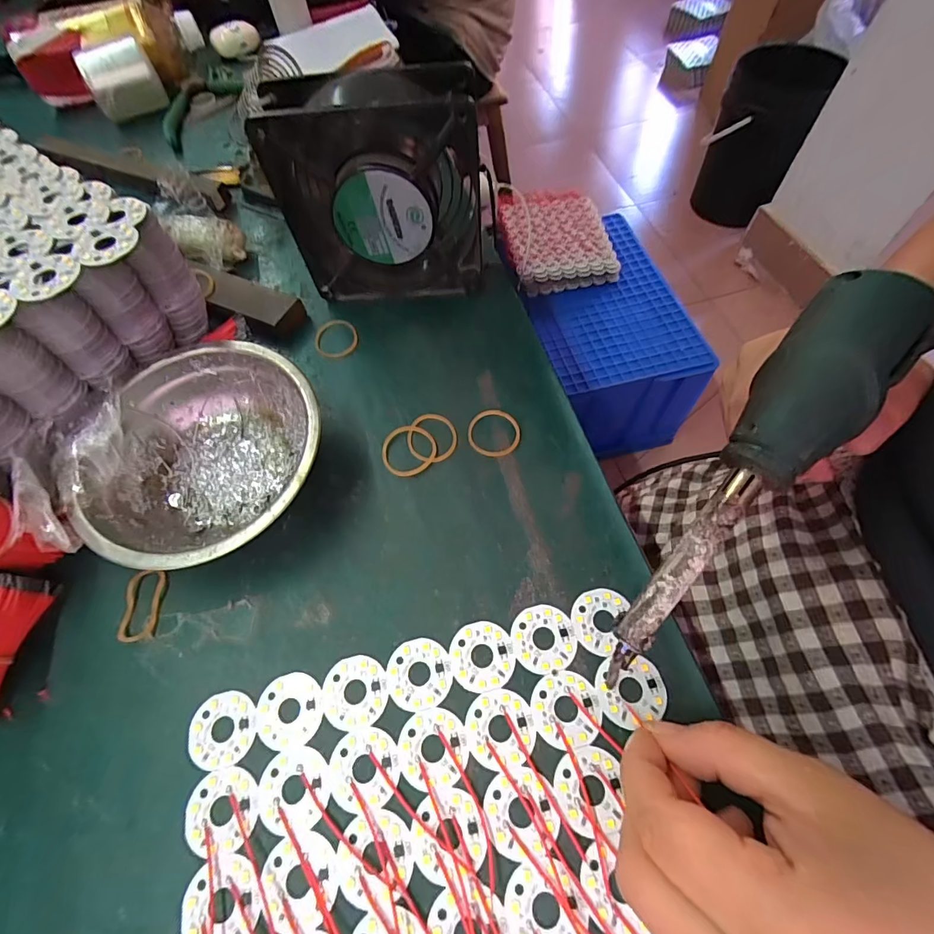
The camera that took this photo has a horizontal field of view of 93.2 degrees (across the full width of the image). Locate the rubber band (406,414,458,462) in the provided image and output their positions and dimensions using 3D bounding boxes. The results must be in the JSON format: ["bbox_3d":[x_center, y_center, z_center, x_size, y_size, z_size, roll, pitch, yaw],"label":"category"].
[{"bbox_3d":[-0.021,-0.019,0.267,0.030,0.004,0.034,-9,63,-1],"label":"rubber band"}]

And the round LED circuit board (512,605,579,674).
[{"bbox_3d":[0.037,0.082,0.212,0.030,0.004,0.030,-1,63,3],"label":"round LED circuit board"}]

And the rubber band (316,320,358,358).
[{"bbox_3d":[-0.093,-0.091,0.312,0.030,0.005,0.034,-27,62,-3],"label":"rubber band"}]

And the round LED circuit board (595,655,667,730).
[{"bbox_3d":[0.075,0.102,0.201,0.031,0.004,0.027,-5,63,1],"label":"round LED circuit board"}]

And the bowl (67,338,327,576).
[{"bbox_3d":[-0.138,-0.005,0.244,0.115,0.043,0.124,-1,63,3],"label":"bowl"}]

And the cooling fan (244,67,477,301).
[{"bbox_3d":[-0.051,-0.170,0.282,0.119,0.122,0.047,-2,62,3],"label":"cooling fan"}]

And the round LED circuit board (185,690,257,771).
[{"bbox_3d":[-0.113,0.120,0.202,0.031,0.004,0.030,-1,63,3],"label":"round LED circuit board"}]

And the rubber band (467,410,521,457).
[{"bbox_3d":[0.016,-0.022,0.267,0.031,0.004,0.033,0,63,3],"label":"rubber band"}]

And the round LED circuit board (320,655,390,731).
[{"bbox_3d":[-0.052,0.105,0.206,0.030,0.004,0.030,-1,63,3],"label":"round LED circuit board"}]

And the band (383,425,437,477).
[{"bbox_3d":[-0.035,-0.010,0.264,0.031,0.004,0.034,-1,63,3],"label":"band"}]

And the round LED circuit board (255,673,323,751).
[{"bbox_3d":[-0.082,0.112,0.204,0.031,0.004,0.030,0,62,0],"label":"round LED circuit board"}]

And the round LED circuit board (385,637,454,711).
[{"bbox_3d":[-0.022,0.097,0.208,0.030,0.004,0.031,-1,63,3],"label":"round LED circuit board"}]

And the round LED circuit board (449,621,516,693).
[{"bbox_3d":[0.007,0.090,0.210,0.031,0.004,0.030,-1,63,3],"label":"round LED circuit board"}]

